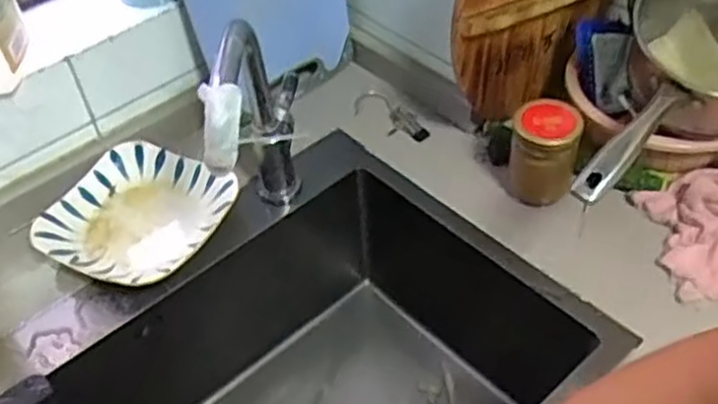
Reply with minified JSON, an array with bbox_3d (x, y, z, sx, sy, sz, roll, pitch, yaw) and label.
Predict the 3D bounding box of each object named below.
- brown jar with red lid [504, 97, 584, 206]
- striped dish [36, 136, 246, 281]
[{"bbox_3d":[0.201,-0.056,0.814,0.071,0.102,0.069,-2,46,2],"label":"brown jar with red lid"},{"bbox_3d":[-0.250,0.016,0.834,0.177,0.045,0.182,20,50,22],"label":"striped dish"}]

